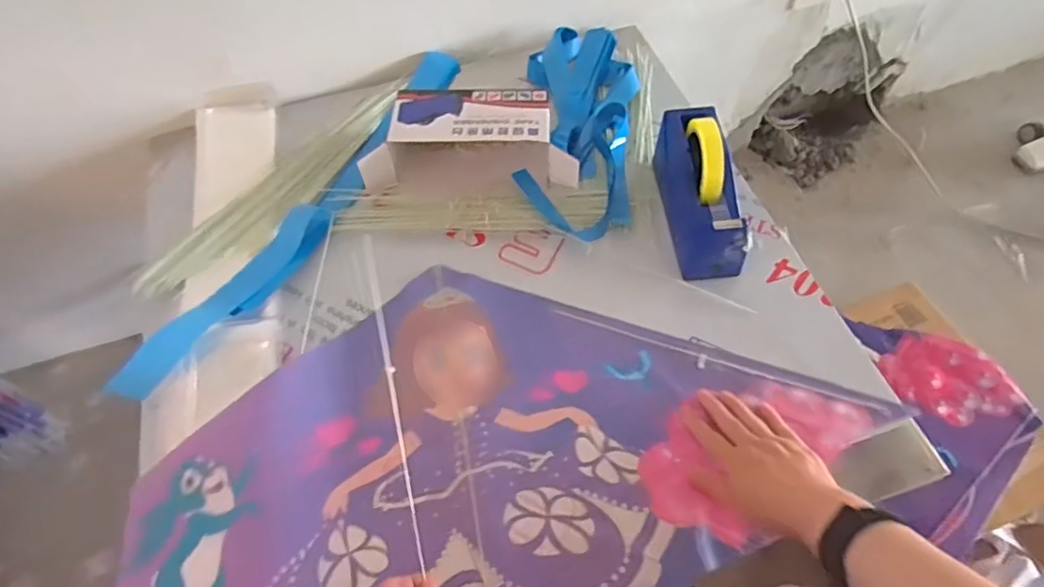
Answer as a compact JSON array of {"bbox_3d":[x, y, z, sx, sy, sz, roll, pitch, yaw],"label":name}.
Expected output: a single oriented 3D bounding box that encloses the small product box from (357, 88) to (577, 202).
[{"bbox_3d":[-0.071,-0.195,0.827,0.273,0.093,0.142,-2,59,0],"label":"small product box"}]

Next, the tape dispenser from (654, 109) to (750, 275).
[{"bbox_3d":[0.216,-0.131,0.735,0.067,0.122,0.201,-7,59,-3],"label":"tape dispenser"}]

